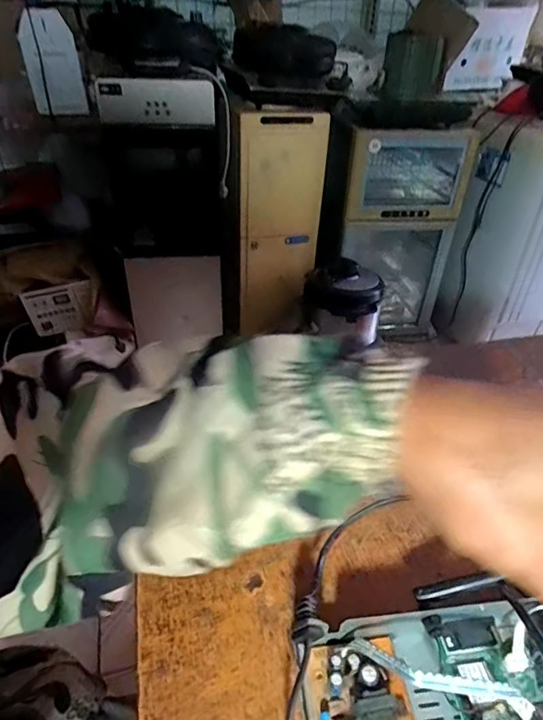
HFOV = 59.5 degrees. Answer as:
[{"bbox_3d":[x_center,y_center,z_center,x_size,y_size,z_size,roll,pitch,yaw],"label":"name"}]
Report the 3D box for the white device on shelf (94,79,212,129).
[{"bbox_3d":[-0.263,-0.597,1.112,0.272,0.102,0.051,-16,42,-23],"label":"white device on shelf"}]

